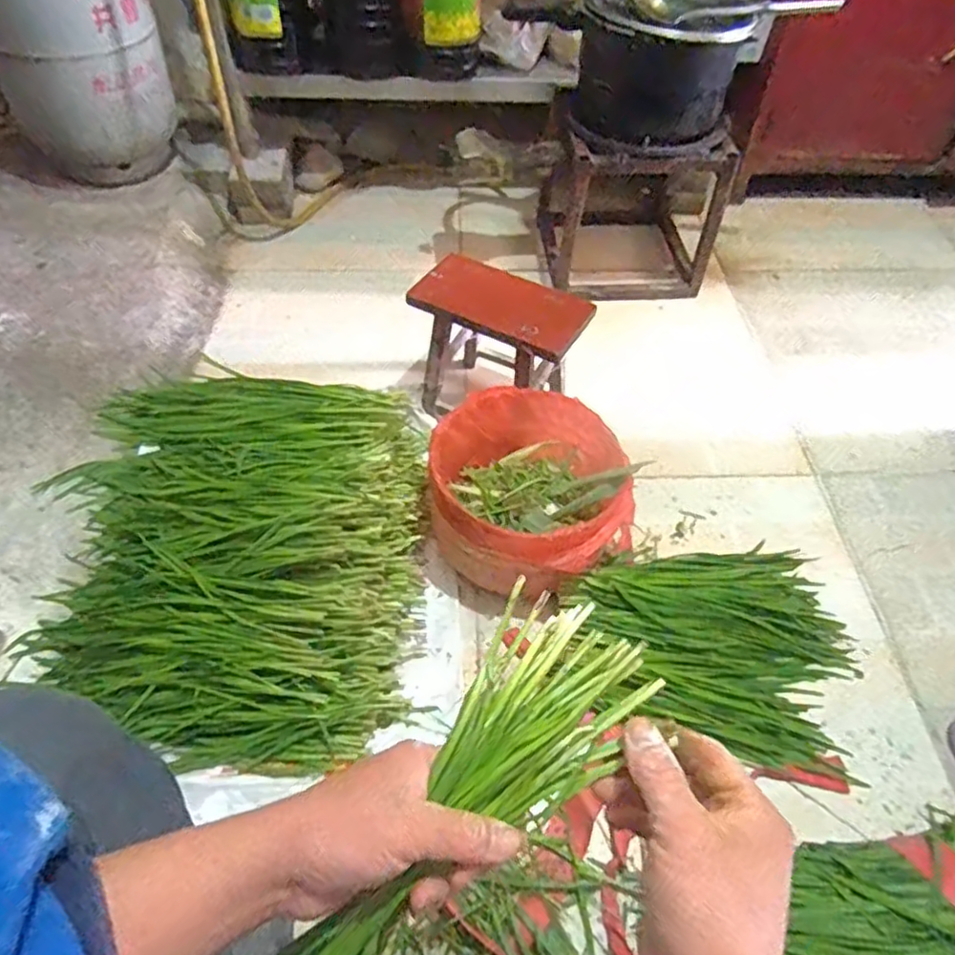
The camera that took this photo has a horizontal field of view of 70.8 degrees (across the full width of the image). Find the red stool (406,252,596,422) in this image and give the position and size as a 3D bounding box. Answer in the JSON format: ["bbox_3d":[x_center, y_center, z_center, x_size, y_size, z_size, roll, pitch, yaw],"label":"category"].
[{"bbox_3d":[0.035,-0.209,1.158,0.273,0.246,0.179,23,55,15],"label":"red stool"}]

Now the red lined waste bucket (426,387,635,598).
[{"bbox_3d":[0.083,0.022,1.014,0.286,0.165,0.292,1,52,-2],"label":"red lined waste bucket"}]

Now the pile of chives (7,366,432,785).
[{"bbox_3d":[-0.355,0.055,1.002,0.533,0.147,0.678,-5,53,-6],"label":"pile of chives"}]

